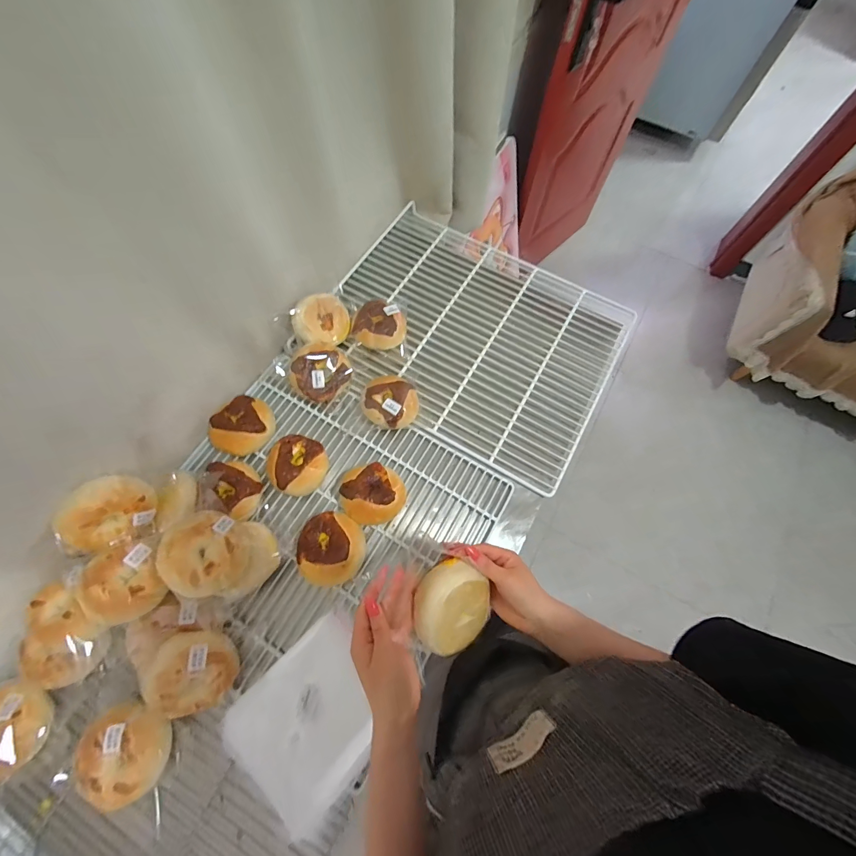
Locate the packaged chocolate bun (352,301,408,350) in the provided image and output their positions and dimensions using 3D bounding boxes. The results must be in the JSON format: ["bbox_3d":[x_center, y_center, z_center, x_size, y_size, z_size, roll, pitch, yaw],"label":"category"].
[{"bbox_3d":[-0.099,-0.208,0.759,0.109,0.057,0.097,-6,68,-4],"label":"packaged chocolate bun"}]

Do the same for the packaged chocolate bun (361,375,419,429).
[{"bbox_3d":[-0.074,-0.052,0.703,0.099,0.059,0.116,-27,71,-12],"label":"packaged chocolate bun"}]

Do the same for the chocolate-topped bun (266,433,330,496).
[{"bbox_3d":[-0.228,0.066,0.649,0.098,0.053,0.098,1,68,-1],"label":"chocolate-topped bun"}]

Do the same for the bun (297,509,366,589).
[{"bbox_3d":[-0.156,0.196,0.603,0.103,0.048,0.110,1,68,-1],"label":"bun"}]

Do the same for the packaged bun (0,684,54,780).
[{"bbox_3d":[-0.580,0.414,0.504,0.102,0.047,0.102,1,68,-1],"label":"packaged bun"}]

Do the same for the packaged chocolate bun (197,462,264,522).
[{"bbox_3d":[-0.333,0.101,0.621,0.093,0.046,0.094,12,68,3],"label":"packaged chocolate bun"}]

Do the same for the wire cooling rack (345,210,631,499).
[{"bbox_3d":[0.091,-0.207,0.797,0.596,0.028,0.470,30,71,10],"label":"wire cooling rack"}]

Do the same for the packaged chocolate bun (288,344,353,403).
[{"bbox_3d":[-0.206,-0.107,0.705,0.088,0.076,0.106,43,73,14],"label":"packaged chocolate bun"}]

